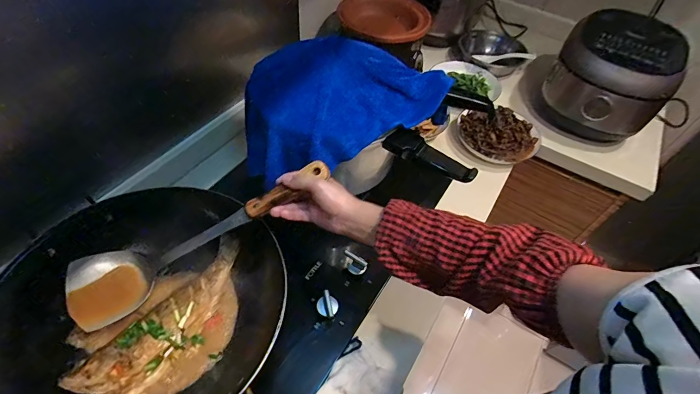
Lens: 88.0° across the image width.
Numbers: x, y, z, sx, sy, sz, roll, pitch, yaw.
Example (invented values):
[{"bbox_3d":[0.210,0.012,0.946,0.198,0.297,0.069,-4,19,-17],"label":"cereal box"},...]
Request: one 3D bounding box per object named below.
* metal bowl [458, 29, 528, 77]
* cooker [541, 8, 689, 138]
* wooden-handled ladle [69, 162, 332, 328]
[{"bbox_3d":[0.418,-0.428,1.068,0.152,0.070,0.162,-11,54,-14],"label":"metal bowl"},{"bbox_3d":[0.632,-0.300,0.854,0.244,0.222,0.283,36,57,21],"label":"cooker"},{"bbox_3d":[-0.194,0.051,0.505,0.362,0.094,0.087,-31,57,-4],"label":"wooden-handled ladle"}]

